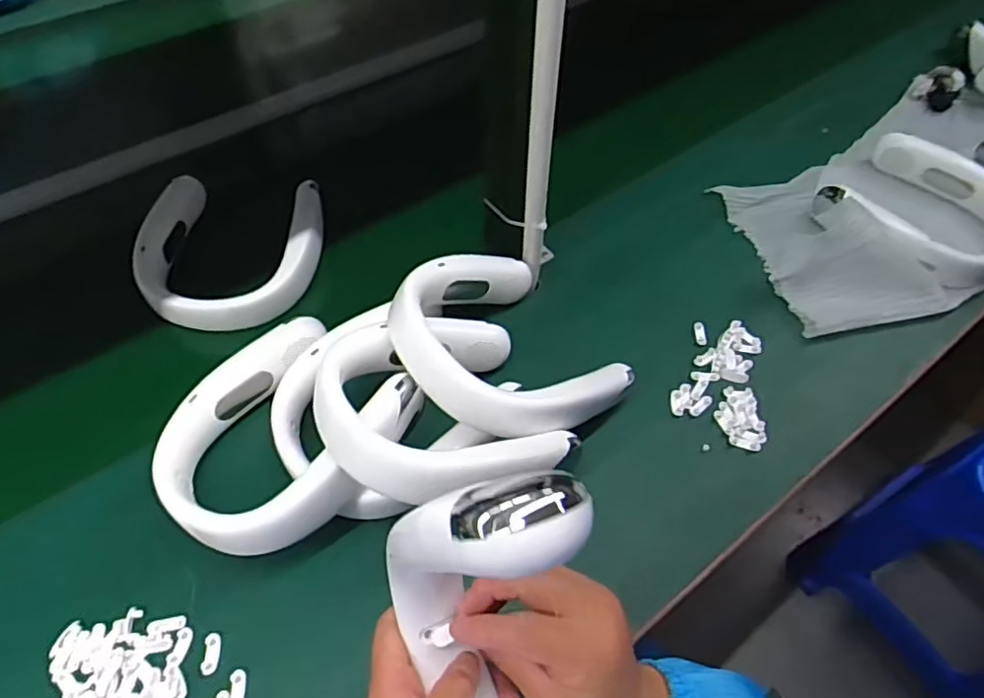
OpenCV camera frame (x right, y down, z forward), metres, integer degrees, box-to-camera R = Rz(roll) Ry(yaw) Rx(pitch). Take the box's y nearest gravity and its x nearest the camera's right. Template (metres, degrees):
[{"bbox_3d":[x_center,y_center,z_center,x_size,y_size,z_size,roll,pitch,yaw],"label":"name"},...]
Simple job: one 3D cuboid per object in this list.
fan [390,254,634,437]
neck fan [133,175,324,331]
[{"bbox_3d":[0.013,-0.011,0.587,0.198,0.075,0.198,-6,59,-47],"label":"fan"},{"bbox_3d":[-0.305,-0.111,0.728,0.195,0.047,0.206,2,52,1],"label":"neck fan"}]

